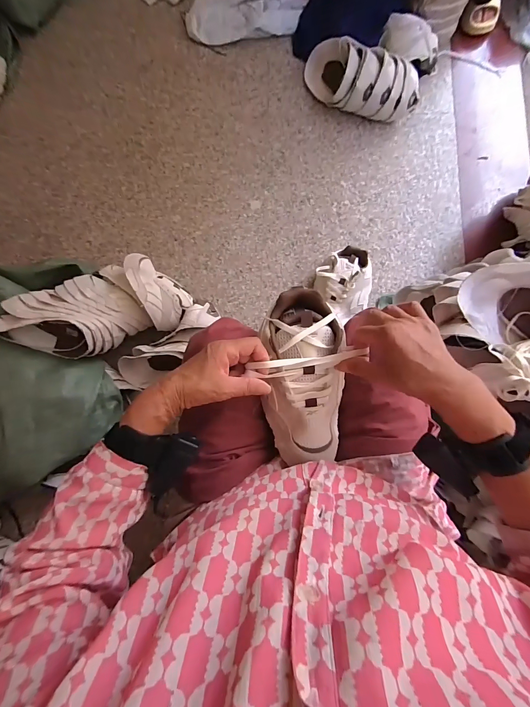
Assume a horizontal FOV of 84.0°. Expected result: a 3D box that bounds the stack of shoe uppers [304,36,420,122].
[{"bbox_3d":[0.280,-0.839,0.910,0.373,0.138,0.144,34,83,4],"label":"stack of shoe uppers"}]

